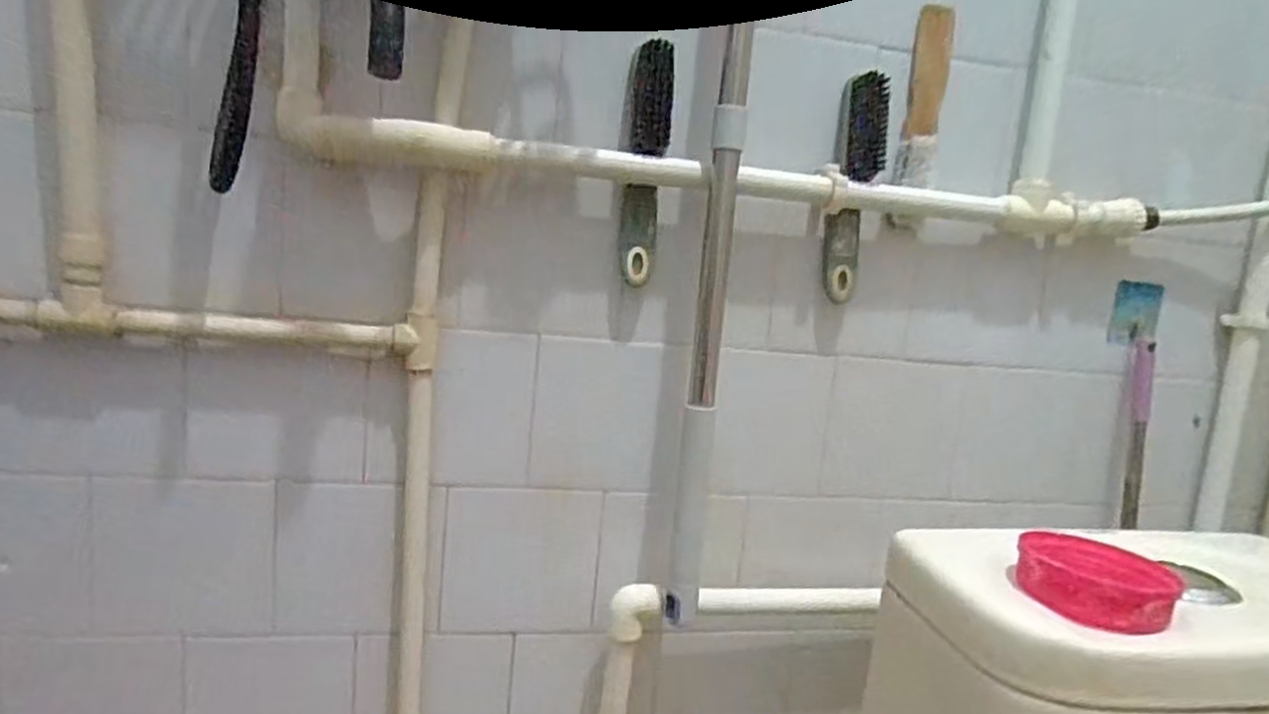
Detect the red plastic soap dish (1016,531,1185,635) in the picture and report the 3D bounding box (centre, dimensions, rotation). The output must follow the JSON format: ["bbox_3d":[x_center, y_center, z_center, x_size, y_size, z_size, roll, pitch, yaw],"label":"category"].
[{"bbox_3d":[0.305,0.148,0.500,0.091,0.028,0.094,12,11,37],"label":"red plastic soap dish"}]

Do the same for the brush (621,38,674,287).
[{"bbox_3d":[0.008,-0.174,0.680,0.040,0.207,0.025,4,9,-11],"label":"brush"}]

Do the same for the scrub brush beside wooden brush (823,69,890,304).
[{"bbox_3d":[0.210,-0.161,0.720,0.040,0.206,0.030,5,9,-1],"label":"scrub brush beside wooden brush"}]

